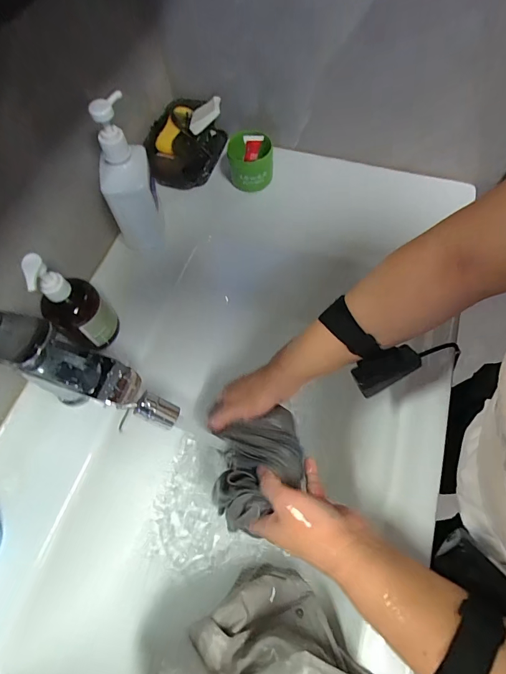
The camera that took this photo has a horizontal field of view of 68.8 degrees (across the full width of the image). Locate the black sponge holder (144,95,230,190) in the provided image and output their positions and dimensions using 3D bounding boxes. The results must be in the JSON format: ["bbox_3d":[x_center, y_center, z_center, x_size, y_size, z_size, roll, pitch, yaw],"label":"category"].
[{"bbox_3d":[-0.108,-0.321,0.605,0.108,0.096,0.135,3,64,4],"label":"black sponge holder"}]

